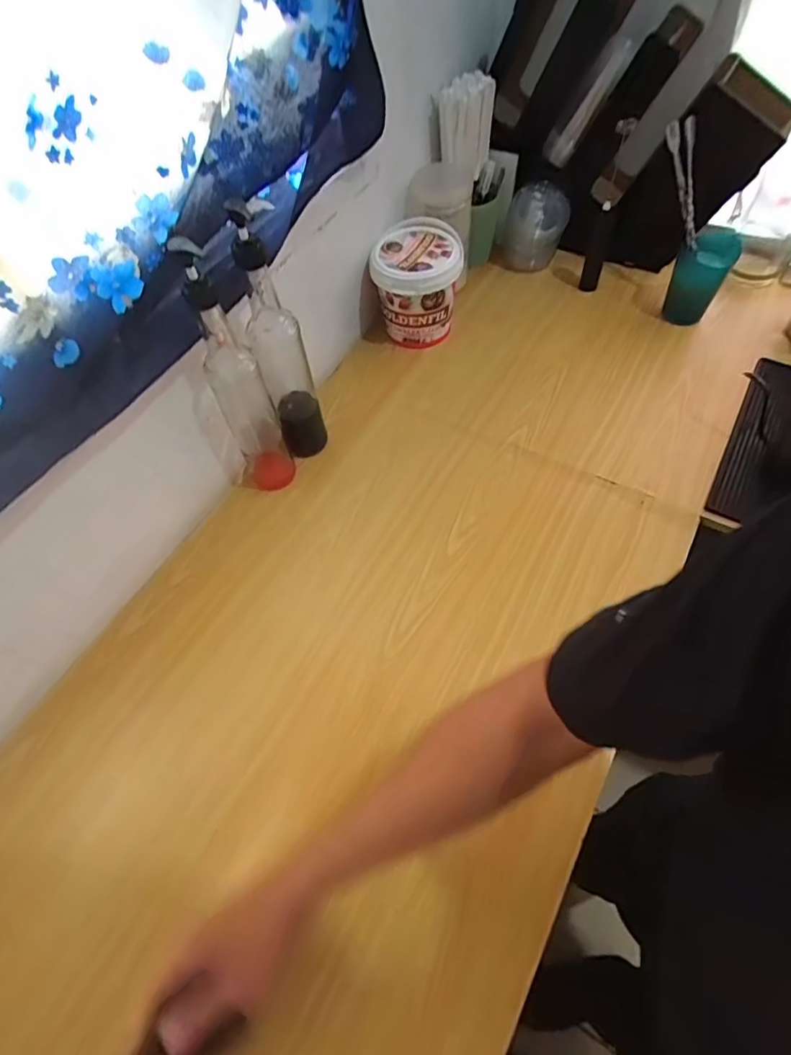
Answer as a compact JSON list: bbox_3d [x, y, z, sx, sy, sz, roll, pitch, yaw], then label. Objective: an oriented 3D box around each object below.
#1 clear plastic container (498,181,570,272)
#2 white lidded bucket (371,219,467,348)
[{"bbox_3d":[0.228,-0.491,0.861,0.094,0.092,0.105,12,59,12],"label":"clear plastic container"},{"bbox_3d":[0.037,-0.362,0.793,0.116,0.130,0.130,6,58,9],"label":"white lidded bucket"}]

